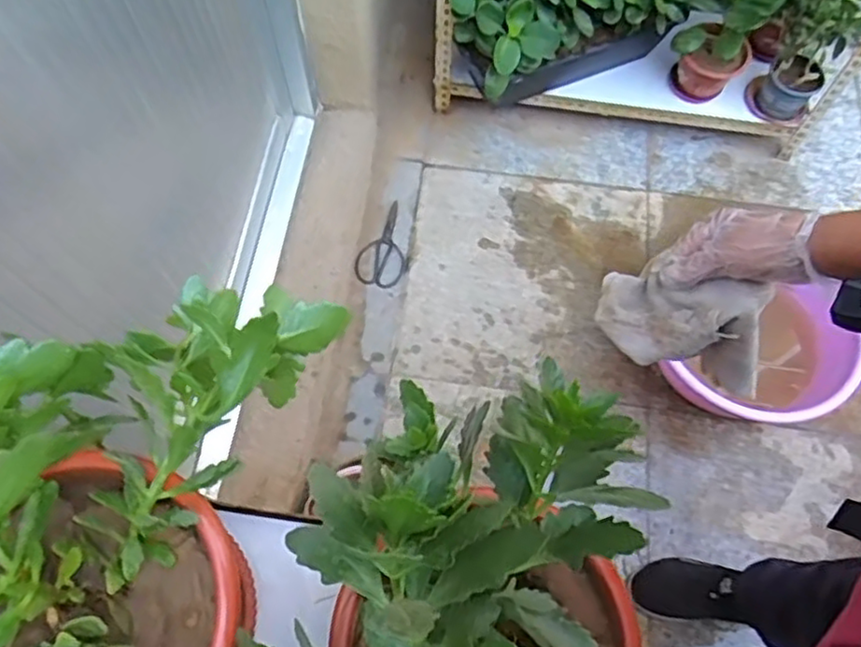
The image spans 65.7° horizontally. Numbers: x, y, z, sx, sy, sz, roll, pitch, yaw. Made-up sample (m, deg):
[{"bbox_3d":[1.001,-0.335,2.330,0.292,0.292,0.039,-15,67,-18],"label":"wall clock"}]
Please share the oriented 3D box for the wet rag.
[{"bbox_3d":[0.226,0.001,0.587,0.153,0.090,0.068,32,70,12],"label":"wet rag"}]

